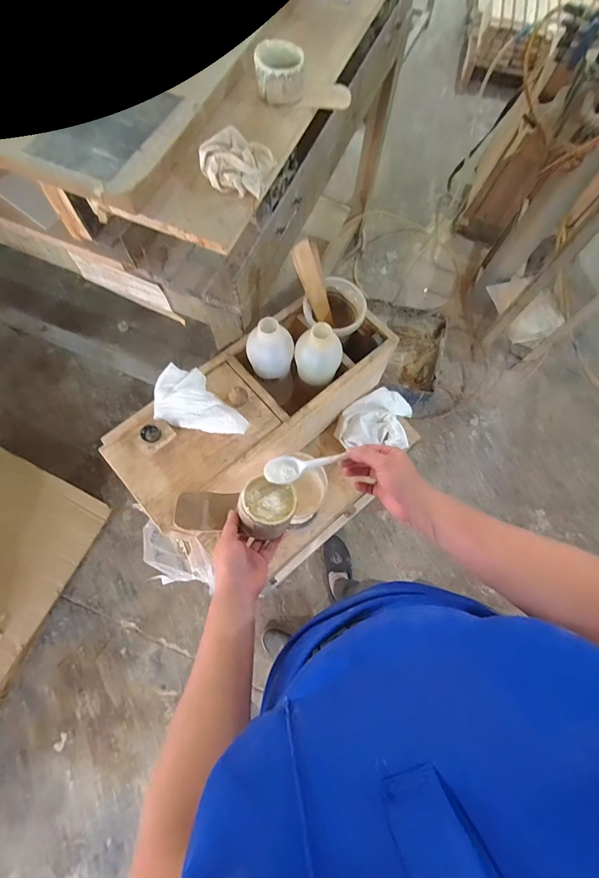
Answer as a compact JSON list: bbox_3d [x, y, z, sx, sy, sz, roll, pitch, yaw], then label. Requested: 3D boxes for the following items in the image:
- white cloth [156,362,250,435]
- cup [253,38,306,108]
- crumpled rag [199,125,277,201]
[{"bbox_3d":[-0.160,-0.066,0.609,0.154,0.025,0.097,9,77,1],"label":"white cloth"},{"bbox_3d":[-0.033,-0.599,0.604,0.081,0.054,0.070,1,73,-3],"label":"cup"},{"bbox_3d":[-0.095,-0.418,0.553,0.098,0.037,0.097,17,73,2],"label":"crumpled rag"}]

